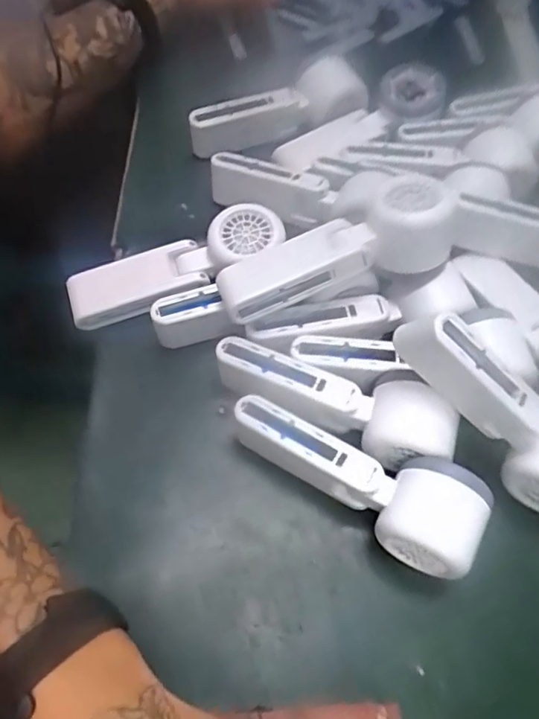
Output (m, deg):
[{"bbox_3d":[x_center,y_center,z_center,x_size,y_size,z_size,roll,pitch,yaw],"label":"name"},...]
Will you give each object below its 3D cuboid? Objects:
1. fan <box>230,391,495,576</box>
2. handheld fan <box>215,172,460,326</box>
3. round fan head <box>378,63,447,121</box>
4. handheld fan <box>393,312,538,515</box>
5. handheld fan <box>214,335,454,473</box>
[{"bbox_3d":[0.051,0.075,0.362,0.166,0.051,0.058,27,62,11],"label":"fan"},{"bbox_3d":[0.044,-0.073,0.390,0.165,0.047,0.057,-21,63,4],"label":"handheld fan"},{"bbox_3d":[0.133,-0.247,0.525,0.052,0.018,0.065,34,63,14],"label":"round fan head"},{"bbox_3d":[0.145,0.030,0.352,0.166,0.045,0.058,43,66,-11],"label":"handheld fan"},{"bbox_3d":[0.044,0.025,0.386,0.164,0.051,0.053,27,62,12],"label":"handheld fan"}]

